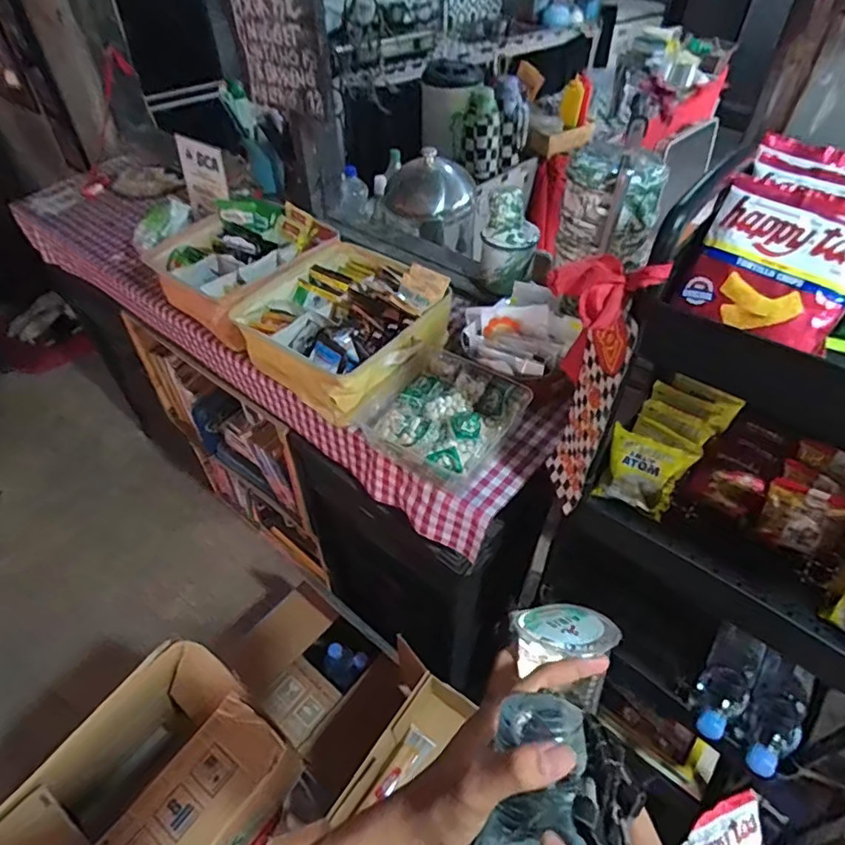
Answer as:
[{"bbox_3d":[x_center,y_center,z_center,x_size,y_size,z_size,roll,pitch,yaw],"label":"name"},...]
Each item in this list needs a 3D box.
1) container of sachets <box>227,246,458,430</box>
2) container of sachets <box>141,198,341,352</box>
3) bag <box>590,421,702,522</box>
[{"bbox_3d":[-0.125,-0.172,0.931,0.315,0.123,0.285,35,56,28],"label":"container of sachets"},{"bbox_3d":[-0.343,-0.309,1.048,0.287,0.107,0.290,30,54,26],"label":"container of sachets"},{"bbox_3d":[0.297,0.069,0.729,0.105,0.099,0.050,20,6,21],"label":"bag"}]

